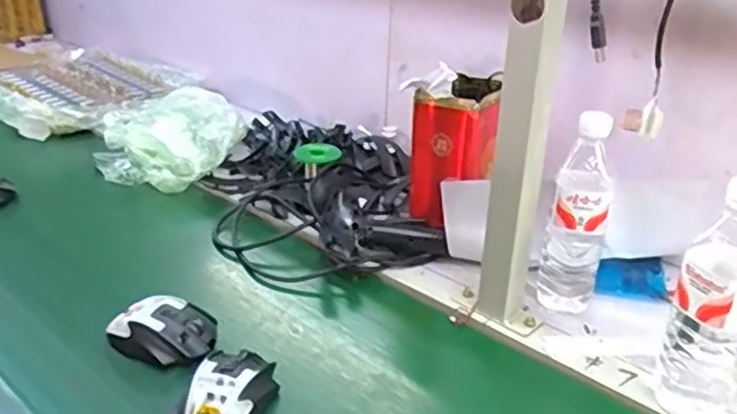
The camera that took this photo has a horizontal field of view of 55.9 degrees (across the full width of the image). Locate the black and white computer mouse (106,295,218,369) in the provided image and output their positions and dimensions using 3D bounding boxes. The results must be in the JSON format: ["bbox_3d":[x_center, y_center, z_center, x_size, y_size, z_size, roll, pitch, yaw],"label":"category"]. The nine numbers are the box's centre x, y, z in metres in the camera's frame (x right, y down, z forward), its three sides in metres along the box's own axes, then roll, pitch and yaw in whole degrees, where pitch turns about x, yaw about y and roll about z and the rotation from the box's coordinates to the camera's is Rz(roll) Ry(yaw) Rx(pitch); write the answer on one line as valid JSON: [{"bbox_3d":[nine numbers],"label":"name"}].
[{"bbox_3d":[-0.211,0.127,0.713,0.112,0.042,0.064,7,27,10],"label":"black and white computer mouse"}]

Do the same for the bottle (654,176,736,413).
[{"bbox_3d":[0.305,0.085,0.606,0.067,0.223,0.060,20,32,33],"label":"bottle"}]

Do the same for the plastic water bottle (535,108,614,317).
[{"bbox_3d":[0.226,0.013,0.751,0.061,0.221,0.053,10,28,17],"label":"plastic water bottle"}]

